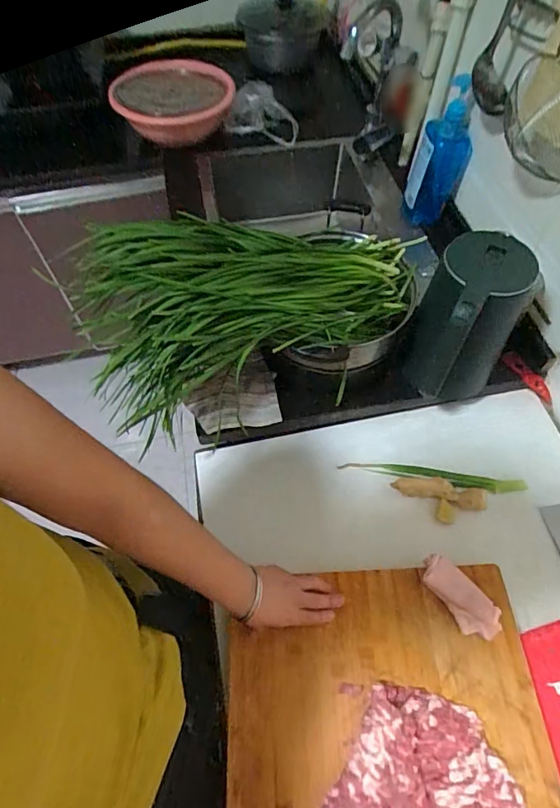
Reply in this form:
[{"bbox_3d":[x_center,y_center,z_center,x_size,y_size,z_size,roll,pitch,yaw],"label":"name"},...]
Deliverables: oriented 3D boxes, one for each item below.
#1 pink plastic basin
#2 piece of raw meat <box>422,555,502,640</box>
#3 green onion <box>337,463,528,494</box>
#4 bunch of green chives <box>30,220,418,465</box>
[{"bbox_3d":[-0.262,-0.736,1.139,0.275,0.103,0.305,0,56,3],"label":"pink plastic basin"},{"bbox_3d":[0.233,0.250,0.607,0.048,0.031,0.114,-32,62,-17],"label":"piece of raw meat"},{"bbox_3d":[0.236,0.112,0.734,0.275,0.023,0.030,10,58,8],"label":"green onion"},{"bbox_3d":[-0.032,-0.164,0.647,0.487,0.140,0.260,-30,61,-16],"label":"bunch of green chives"}]

